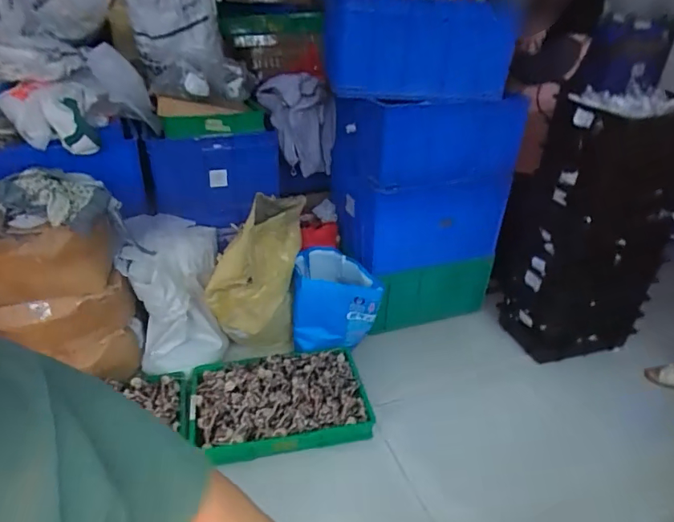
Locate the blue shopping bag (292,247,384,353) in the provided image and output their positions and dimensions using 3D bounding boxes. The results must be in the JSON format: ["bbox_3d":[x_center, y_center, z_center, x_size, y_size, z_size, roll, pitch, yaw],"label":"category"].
[{"bbox_3d":[-0.003,0.146,1.718,0.319,0.291,0.248,0,30,-1],"label":"blue shopping bag"}]

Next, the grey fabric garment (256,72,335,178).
[{"bbox_3d":[-0.158,-0.514,1.797,0.285,0.383,0.228,-2,30,-5],"label":"grey fabric garment"}]

